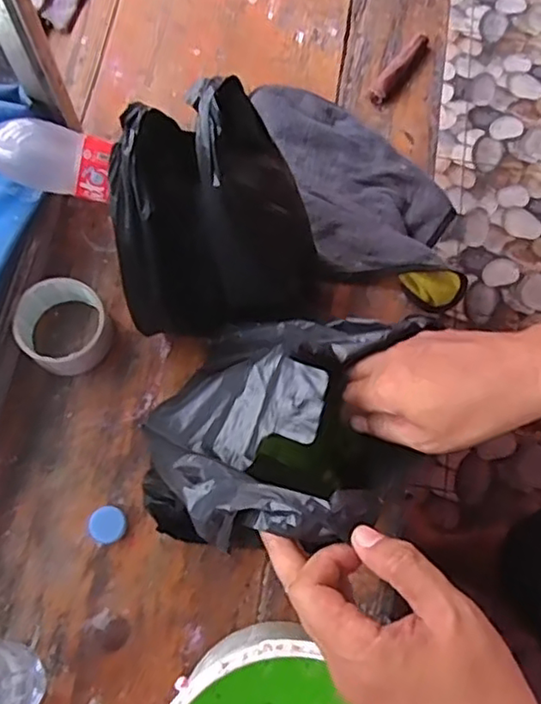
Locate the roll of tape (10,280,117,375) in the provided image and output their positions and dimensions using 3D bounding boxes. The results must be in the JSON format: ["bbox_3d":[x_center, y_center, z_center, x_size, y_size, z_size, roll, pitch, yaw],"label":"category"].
[{"bbox_3d":[-0.200,-0.028,0.607,0.081,0.051,0.088,1,72,-2],"label":"roll of tape"}]

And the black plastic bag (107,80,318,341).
[{"bbox_3d":[-0.036,-0.109,0.534,0.161,0.225,0.140,7,72,0],"label":"black plastic bag"}]

